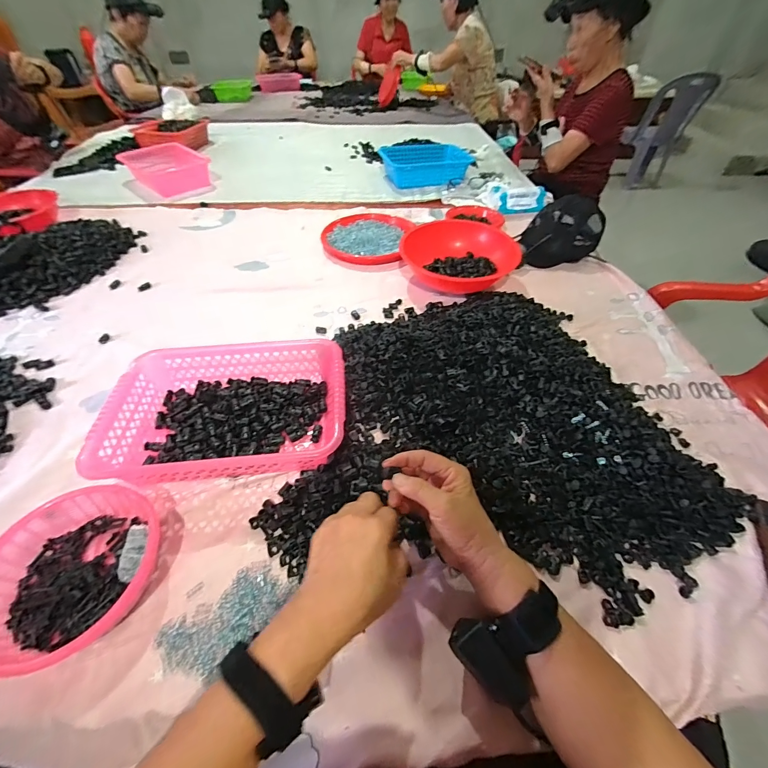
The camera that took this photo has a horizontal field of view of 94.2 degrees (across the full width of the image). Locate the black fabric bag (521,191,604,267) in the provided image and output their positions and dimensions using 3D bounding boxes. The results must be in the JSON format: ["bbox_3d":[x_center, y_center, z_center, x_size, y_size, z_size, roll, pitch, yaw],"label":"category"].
[{"bbox_3d":[0.436,-0.373,0.873,0.163,0.114,0.169,28,53,23],"label":"black fabric bag"}]

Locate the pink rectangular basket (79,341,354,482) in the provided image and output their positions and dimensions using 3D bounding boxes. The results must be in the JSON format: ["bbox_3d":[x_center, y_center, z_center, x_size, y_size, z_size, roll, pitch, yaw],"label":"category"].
[{"bbox_3d":[-0.210,0.037,0.511,0.305,0.079,0.198,-4,47,-4],"label":"pink rectangular basket"}]

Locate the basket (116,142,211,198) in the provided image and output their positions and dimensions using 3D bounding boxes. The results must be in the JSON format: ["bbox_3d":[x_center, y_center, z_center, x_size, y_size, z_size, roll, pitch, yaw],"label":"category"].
[{"bbox_3d":[-0.754,-0.759,1.248,0.277,0.078,0.200,33,55,26],"label":"basket"}]

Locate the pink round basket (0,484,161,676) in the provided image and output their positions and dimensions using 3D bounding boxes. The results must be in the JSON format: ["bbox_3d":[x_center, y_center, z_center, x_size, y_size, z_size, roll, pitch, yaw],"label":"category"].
[{"bbox_3d":[-0.328,0.193,0.377,0.163,0.056,0.163,0,47,0],"label":"pink round basket"}]

